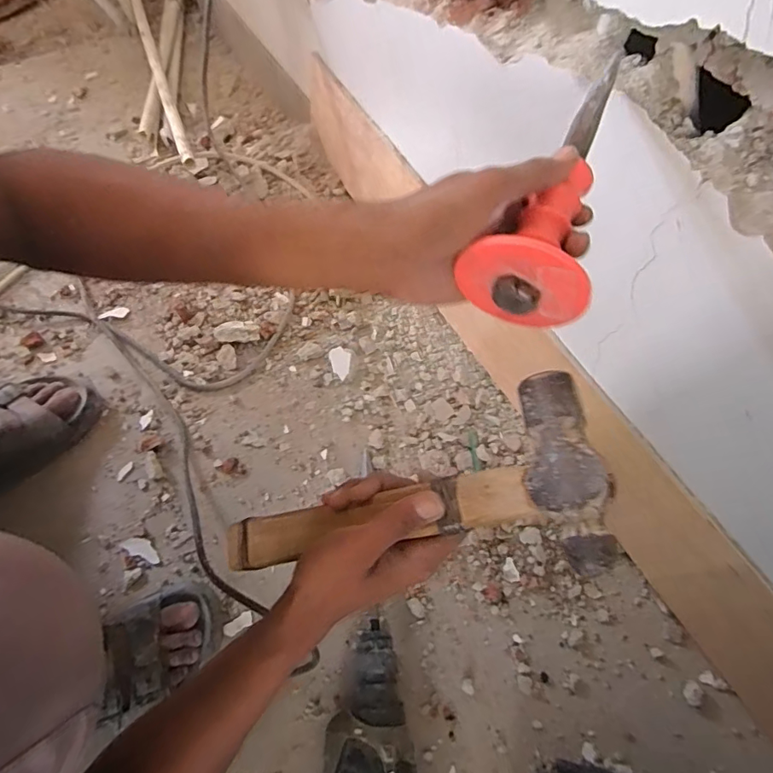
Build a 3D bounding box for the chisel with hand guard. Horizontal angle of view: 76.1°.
[{"bbox_3d":[0.114,-0.126,0.308,0.070,0.066,0.181,24,74,9],"label":"chisel with hand guard"}]

